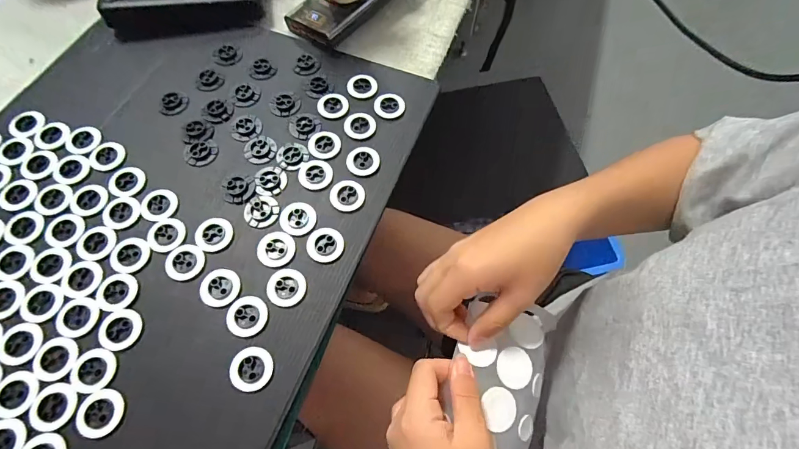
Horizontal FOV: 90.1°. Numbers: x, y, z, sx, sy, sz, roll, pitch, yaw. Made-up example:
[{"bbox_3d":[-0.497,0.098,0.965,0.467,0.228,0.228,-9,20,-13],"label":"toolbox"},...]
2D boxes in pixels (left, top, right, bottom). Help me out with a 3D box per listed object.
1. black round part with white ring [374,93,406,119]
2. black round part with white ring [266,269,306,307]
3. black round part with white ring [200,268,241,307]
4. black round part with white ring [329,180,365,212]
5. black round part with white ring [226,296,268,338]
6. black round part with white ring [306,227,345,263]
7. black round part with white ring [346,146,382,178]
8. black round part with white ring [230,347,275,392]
[{"bbox_3d":[-0.009,-0.111,0.370,0.028,0.005,0.025,7,65,1],"label":"black round part with white ring"},{"bbox_3d":[-0.084,0.046,0.295,0.028,0.004,0.028,1,65,-2],"label":"black round part with white ring"},{"bbox_3d":[-0.132,0.046,0.293,0.028,0.004,0.028,1,65,-2],"label":"black round part with white ring"},{"bbox_3d":[-0.043,-0.025,0.329,0.028,0.004,0.028,1,65,-2],"label":"black round part with white ring"},{"bbox_3d":[-0.109,0.065,0.285,0.028,0.004,0.028,1,65,-2],"label":"black round part with white ring"},{"bbox_3d":[-0.058,0.015,0.311,0.028,0.004,0.028,1,65,-2],"label":"black round part with white ring"},{"bbox_3d":[-0.031,-0.055,0.344,0.028,0.004,0.029,1,65,-2],"label":"black round part with white ring"},{"bbox_3d":[-0.101,0.098,0.271,0.027,0.004,0.028,1,65,-2],"label":"black round part with white ring"}]

